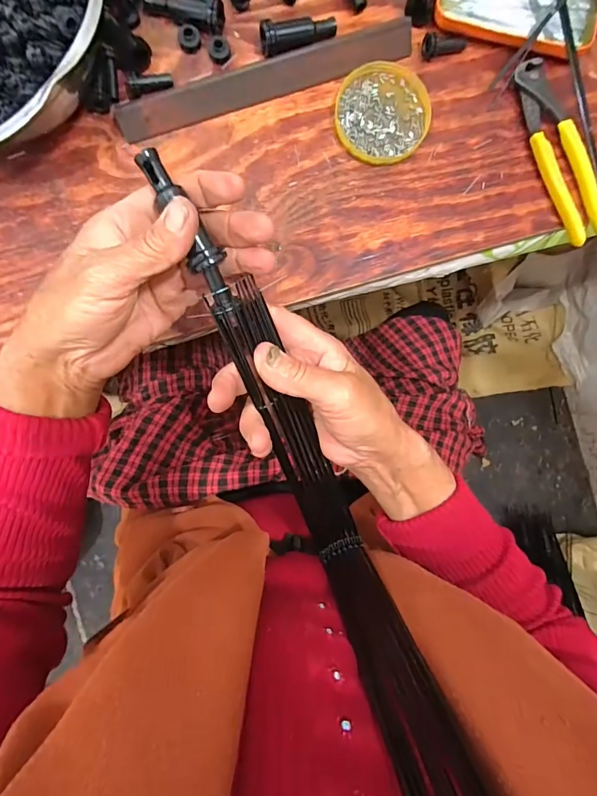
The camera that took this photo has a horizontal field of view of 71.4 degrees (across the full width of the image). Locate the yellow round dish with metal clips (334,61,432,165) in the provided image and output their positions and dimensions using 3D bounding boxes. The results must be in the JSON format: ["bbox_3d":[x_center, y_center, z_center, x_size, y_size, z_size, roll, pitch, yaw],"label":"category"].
[{"bbox_3d":[0.075,-0.252,0.369,0.082,0.009,0.080,-6,95,-5],"label":"yellow round dish with metal clips"}]

